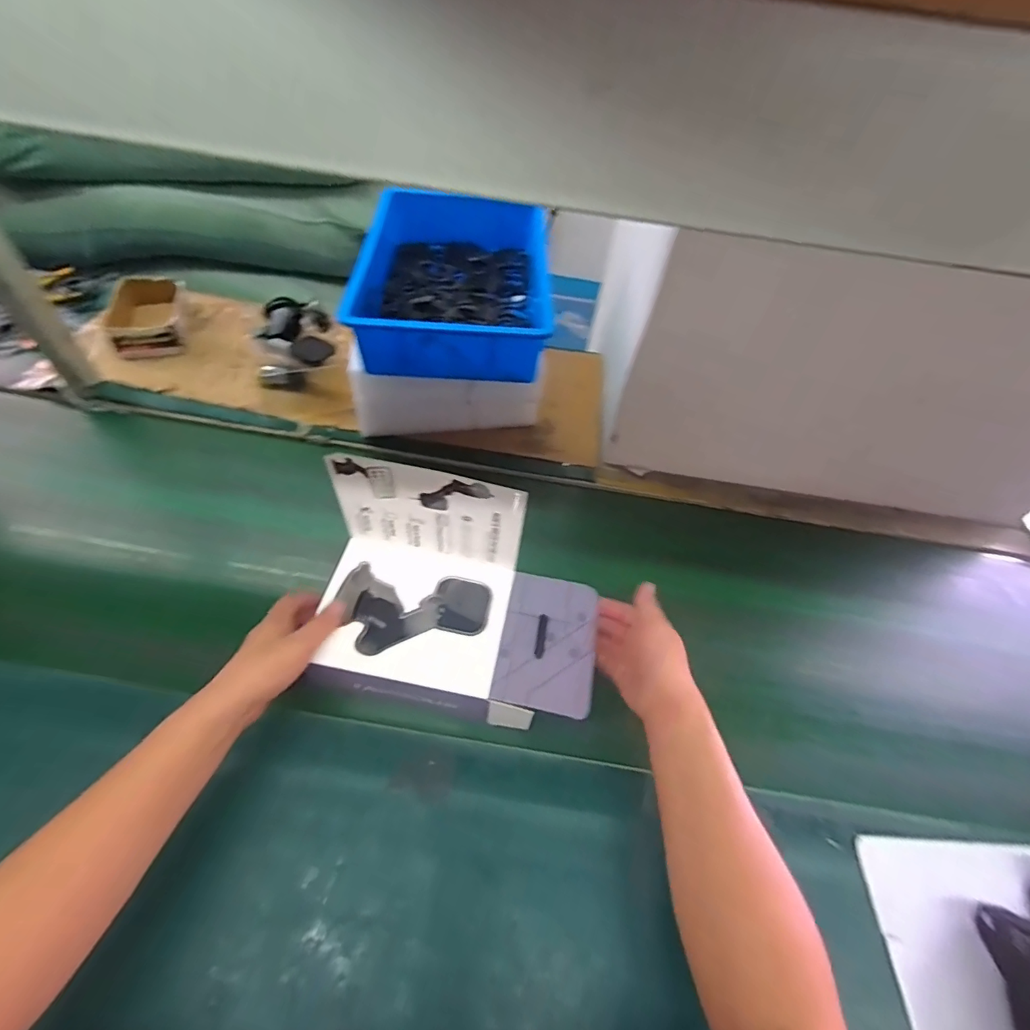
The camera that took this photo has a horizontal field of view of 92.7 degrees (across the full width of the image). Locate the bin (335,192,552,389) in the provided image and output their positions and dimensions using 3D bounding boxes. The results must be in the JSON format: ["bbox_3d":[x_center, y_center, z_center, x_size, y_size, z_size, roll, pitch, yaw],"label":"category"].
[{"bbox_3d":[-0.095,-0.368,0.767,0.270,0.095,0.400,0,52,-5],"label":"bin"}]

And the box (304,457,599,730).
[{"bbox_3d":[-0.057,0.082,0.491,0.287,0.188,0.152,10,52,3],"label":"box"}]

